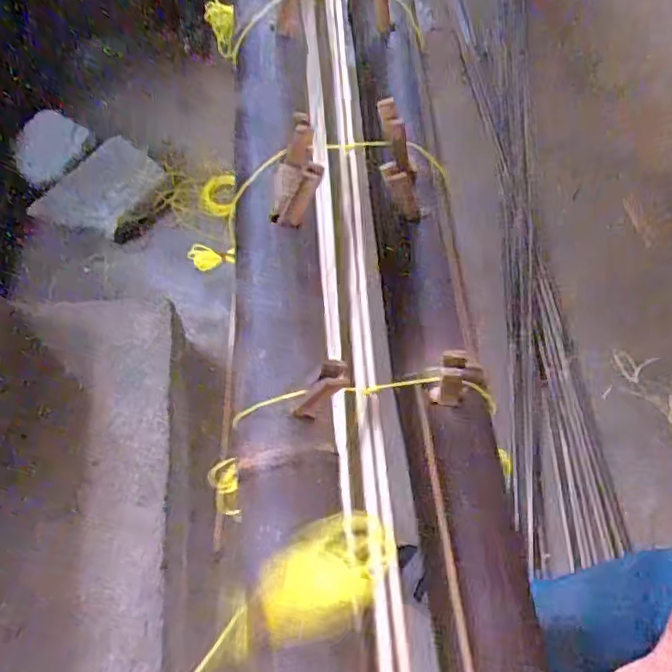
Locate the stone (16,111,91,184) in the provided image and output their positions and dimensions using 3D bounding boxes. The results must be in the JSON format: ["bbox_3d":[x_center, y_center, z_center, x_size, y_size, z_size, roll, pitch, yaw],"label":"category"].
[{"bbox_3d":[-0.673,-0.444,1.410,0.135,0.101,0.176,41,68,16],"label":"stone"}]

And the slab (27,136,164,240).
[{"bbox_3d":[-0.564,-0.343,1.432,0.281,0.045,0.177,-44,99,-7],"label":"slab"}]

